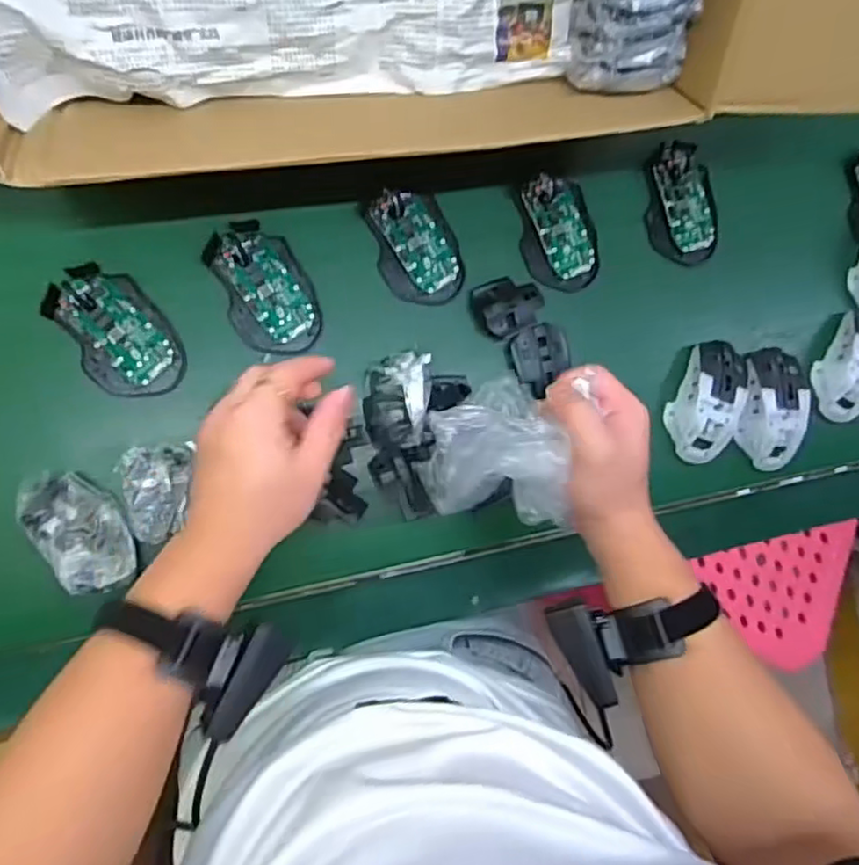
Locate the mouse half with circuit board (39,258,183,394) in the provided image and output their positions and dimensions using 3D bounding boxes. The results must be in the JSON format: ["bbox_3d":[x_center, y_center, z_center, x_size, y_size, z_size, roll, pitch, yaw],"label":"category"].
[{"bbox_3d":[-0.251,-0.081,0.538,0.072,0.022,0.112,-34,93,-9],"label":"mouse half with circuit board"}]

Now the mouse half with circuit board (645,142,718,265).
[{"bbox_3d":[0.249,-0.223,0.656,0.068,0.024,0.111,-4,88,-9],"label":"mouse half with circuit board"}]

